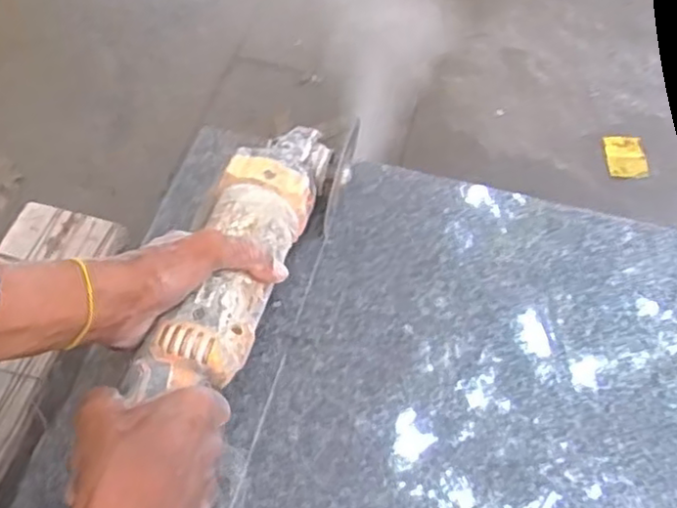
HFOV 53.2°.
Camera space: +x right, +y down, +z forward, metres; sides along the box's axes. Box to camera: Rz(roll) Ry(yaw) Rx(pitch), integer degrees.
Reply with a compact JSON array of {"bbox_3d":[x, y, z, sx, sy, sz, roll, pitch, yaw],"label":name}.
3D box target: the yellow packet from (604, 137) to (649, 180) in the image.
[{"bbox_3d":[0.351,-0.118,0.827,0.044,0.006,0.063,3,60,1],"label":"yellow packet"}]

